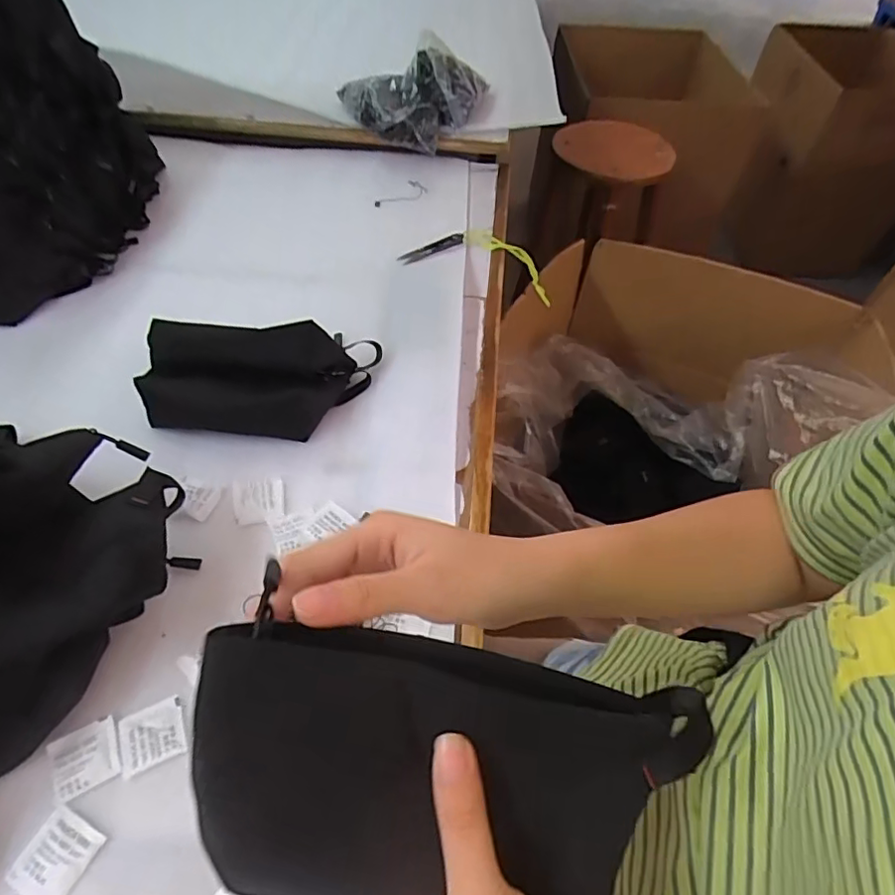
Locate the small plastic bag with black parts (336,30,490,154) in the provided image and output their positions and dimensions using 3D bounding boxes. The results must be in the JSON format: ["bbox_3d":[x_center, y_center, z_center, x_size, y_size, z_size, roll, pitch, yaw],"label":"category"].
[{"bbox_3d":[-0.047,-0.511,0.809,0.219,0.098,0.129,0,53,-5],"label":"small plastic bag with black parts"}]

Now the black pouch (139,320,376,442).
[{"bbox_3d":[-0.176,-0.072,0.535,0.214,0.073,0.113,-1,53,-5],"label":"black pouch"}]

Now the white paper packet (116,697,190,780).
[{"bbox_3d":[-0.196,0.191,0.374,0.040,0.004,0.039,-18,56,-18],"label":"white paper packet"}]

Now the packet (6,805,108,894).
[{"bbox_3d":[-0.232,0.243,0.332,0.038,0.004,0.041,22,54,12],"label":"packet"}]

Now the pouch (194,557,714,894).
[{"bbox_3d":[0.005,0.130,0.224,0.204,0.022,0.093,13,80,-13],"label":"pouch"}]

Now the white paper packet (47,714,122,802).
[{"bbox_3d":[-0.235,0.201,0.365,0.038,0.004,0.040,-22,57,-20],"label":"white paper packet"}]

